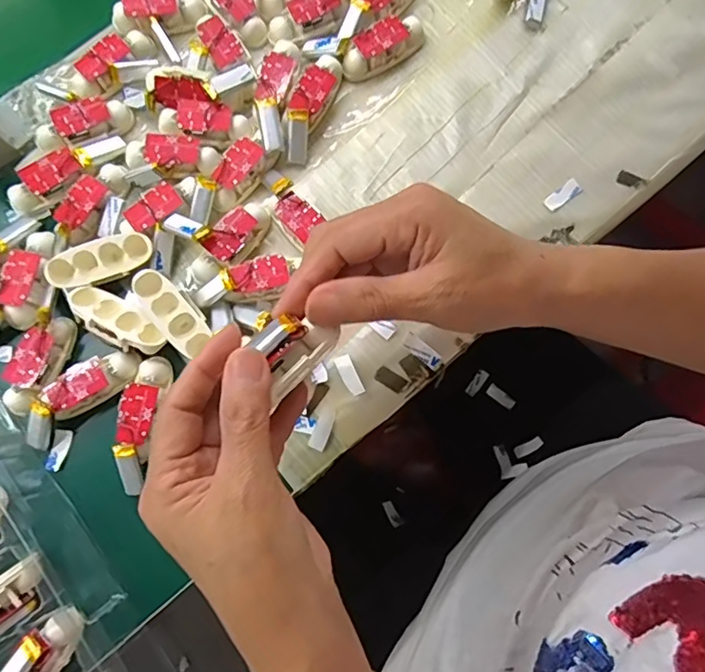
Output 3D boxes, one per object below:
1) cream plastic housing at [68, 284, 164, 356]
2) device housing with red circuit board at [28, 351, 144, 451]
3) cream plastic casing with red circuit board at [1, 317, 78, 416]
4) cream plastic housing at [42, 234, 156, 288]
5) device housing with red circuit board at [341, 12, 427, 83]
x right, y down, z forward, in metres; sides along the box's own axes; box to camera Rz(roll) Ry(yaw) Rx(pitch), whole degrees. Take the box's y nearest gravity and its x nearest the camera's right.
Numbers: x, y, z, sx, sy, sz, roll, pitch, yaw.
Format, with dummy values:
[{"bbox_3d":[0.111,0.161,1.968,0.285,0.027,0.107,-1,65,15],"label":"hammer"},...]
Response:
[{"bbox_3d":[-0.147,-0.010,0.323,0.066,0.011,0.025,33,82,7],"label":"cream plastic housing"},{"bbox_3d":[-0.170,0.036,0.324,0.081,0.021,0.025,-38,81,-6],"label":"device housing with red circuit board"},{"bbox_3d":[-0.197,0.018,0.329,0.024,0.019,0.063,20,81,5],"label":"cream plastic casing with red circuit board"},{"bbox_3d":[-0.160,-0.048,0.332,0.065,0.008,0.025,-20,105,-6],"label":"cream plastic housing"},{"bbox_3d":[0.022,-0.202,0.363,0.062,0.017,0.023,-28,80,-4],"label":"device housing with red circuit board"}]

